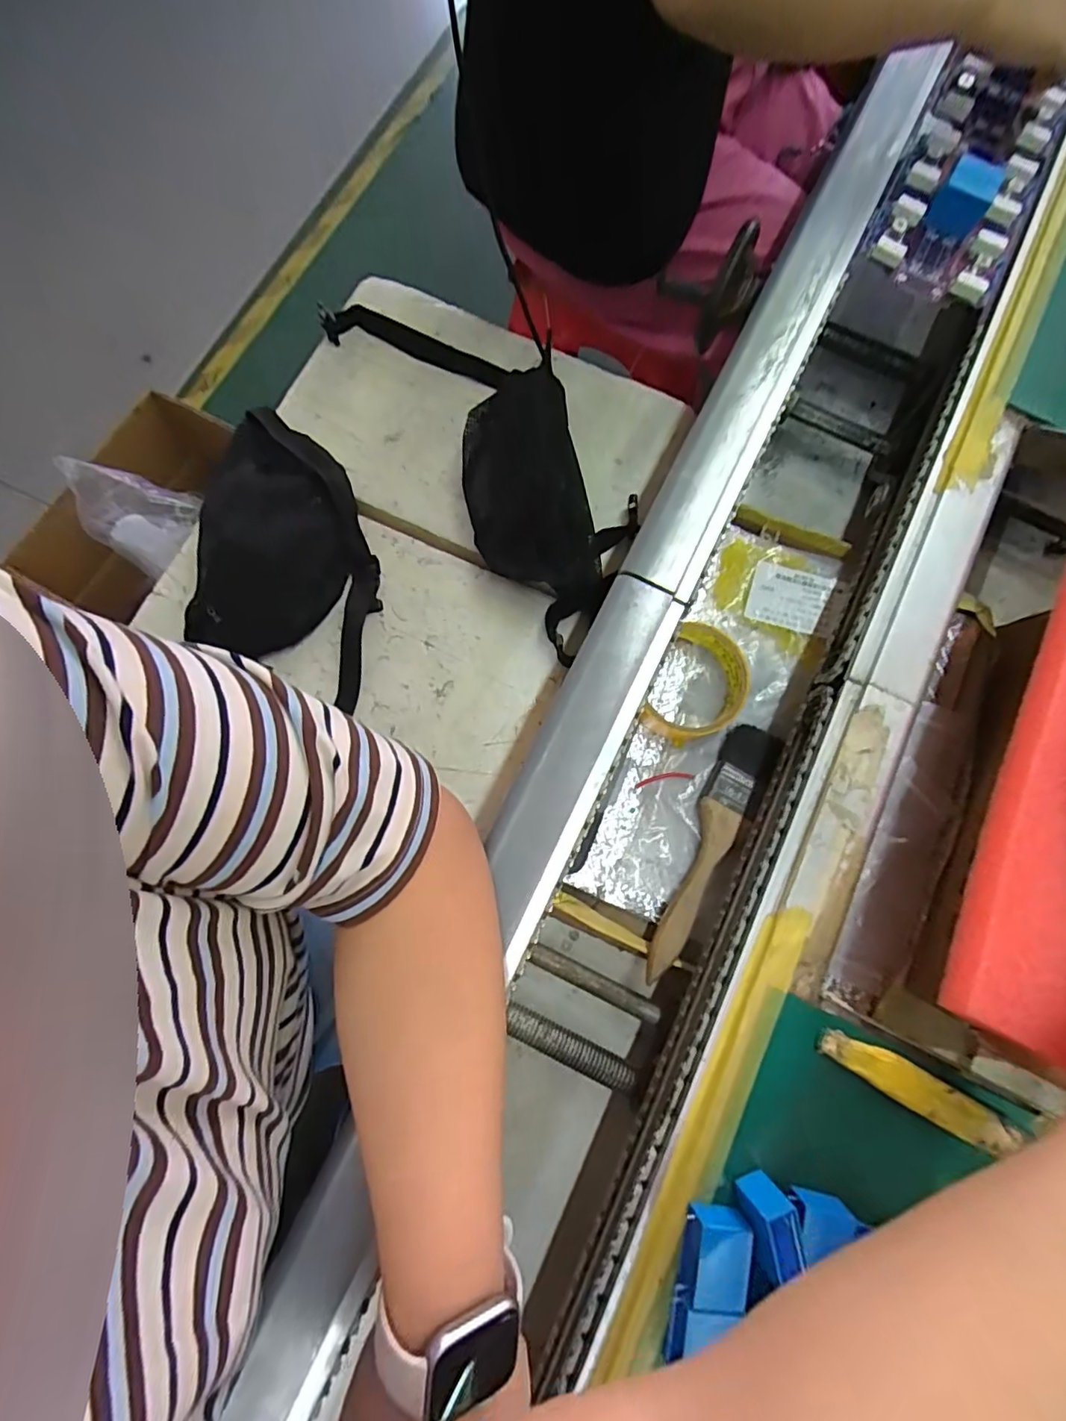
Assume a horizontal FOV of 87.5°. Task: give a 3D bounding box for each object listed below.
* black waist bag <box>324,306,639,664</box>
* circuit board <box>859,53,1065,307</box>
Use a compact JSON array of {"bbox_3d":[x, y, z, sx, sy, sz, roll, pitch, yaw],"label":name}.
[{"bbox_3d":[-0.041,-0.306,0.618,0.172,0.072,0.440,-31,81,-7],"label":"black waist bag"},{"bbox_3d":[0.356,-0.440,0.456,0.101,0.028,0.239,27,79,4],"label":"circuit board"}]

